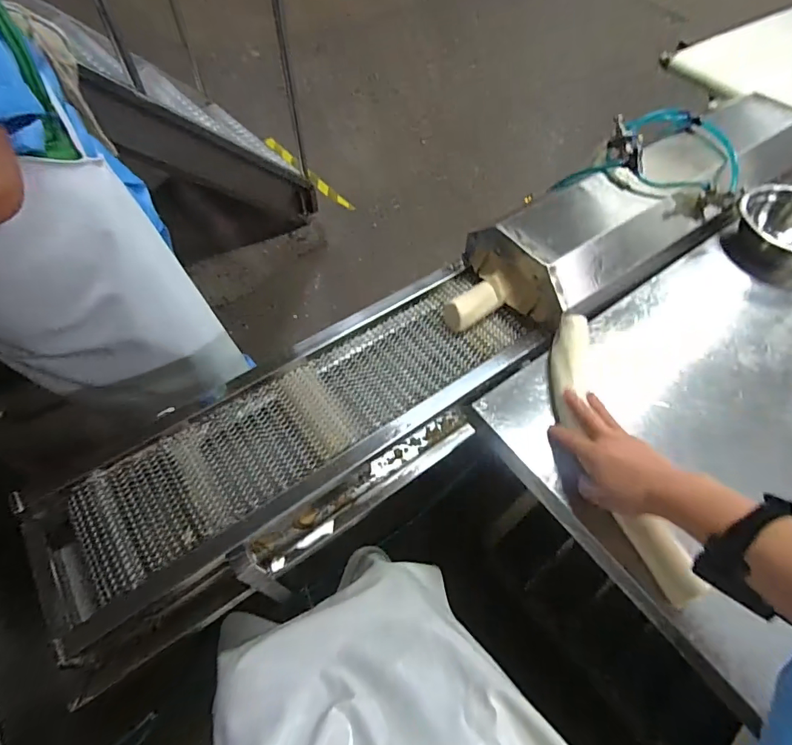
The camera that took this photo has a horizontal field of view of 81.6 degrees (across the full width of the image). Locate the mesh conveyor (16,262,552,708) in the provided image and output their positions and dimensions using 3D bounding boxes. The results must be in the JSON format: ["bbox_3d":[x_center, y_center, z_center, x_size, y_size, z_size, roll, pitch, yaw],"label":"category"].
[{"bbox_3d":[-0.098,0.088,0.676,0.652,0.151,0.233,-32,64,-19],"label":"mesh conveyor"}]

